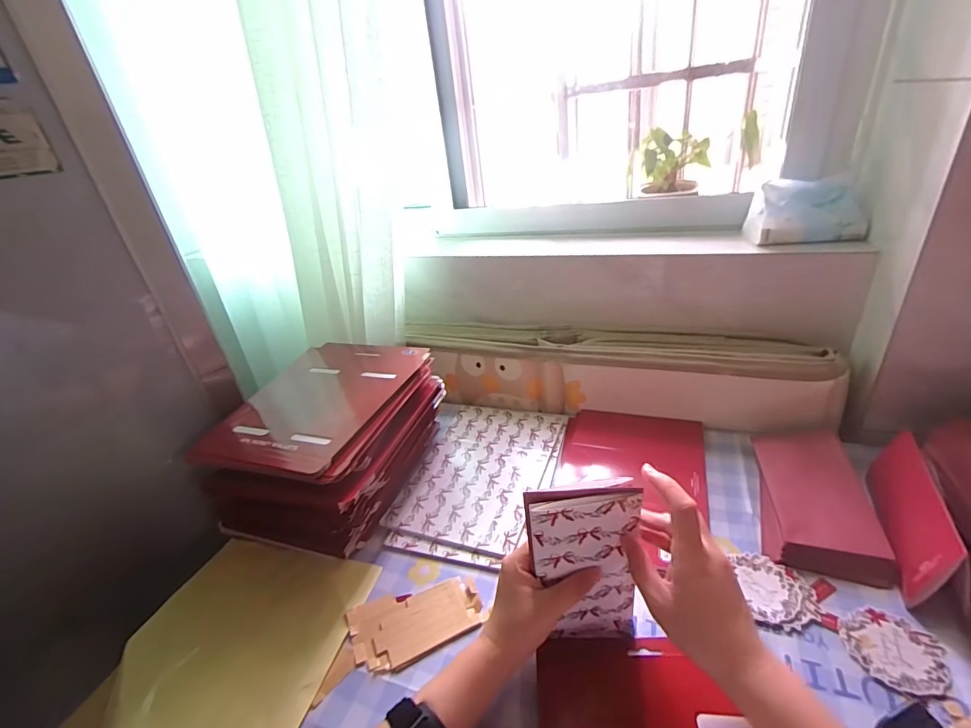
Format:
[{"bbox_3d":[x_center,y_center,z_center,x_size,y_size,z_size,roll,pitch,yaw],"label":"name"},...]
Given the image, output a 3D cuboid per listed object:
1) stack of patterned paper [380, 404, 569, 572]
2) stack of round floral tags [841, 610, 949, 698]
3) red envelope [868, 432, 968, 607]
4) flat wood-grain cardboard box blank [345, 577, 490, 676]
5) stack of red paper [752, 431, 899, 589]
[{"bbox_3d":[-0.007,0.147,0.623,0.196,0.008,0.280,3,31,18],"label":"stack of patterned paper"},{"bbox_3d":[0.347,0.240,0.380,0.070,0.004,0.065,-14,30,-12],"label":"stack of round floral tags"},{"bbox_3d":[0.424,0.146,0.447,0.031,0.081,0.168,9,34,28],"label":"red envelope"},{"bbox_3d":[-0.069,0.258,0.453,0.129,0.008,0.073,-15,30,-13],"label":"flat wood-grain cardboard box blank"},{"bbox_3d":[0.373,0.144,0.513,0.103,0.032,0.196,6,32,23],"label":"stack of red paper"}]

